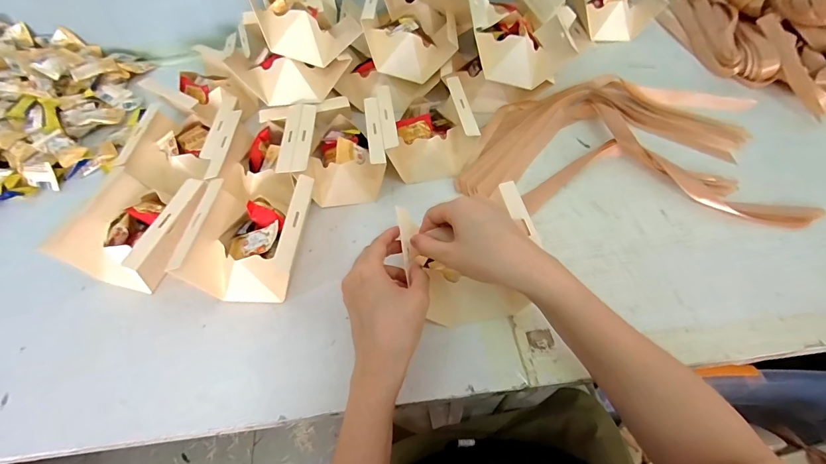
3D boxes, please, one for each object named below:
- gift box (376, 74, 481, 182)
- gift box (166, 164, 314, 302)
[{"bbox_3d":[0.017,-0.139,0.520,0.131,0.063,0.124,-9,55,-4],"label":"gift box"},{"bbox_3d":[-0.182,-0.007,0.446,0.132,0.069,0.160,0,58,4],"label":"gift box"}]

